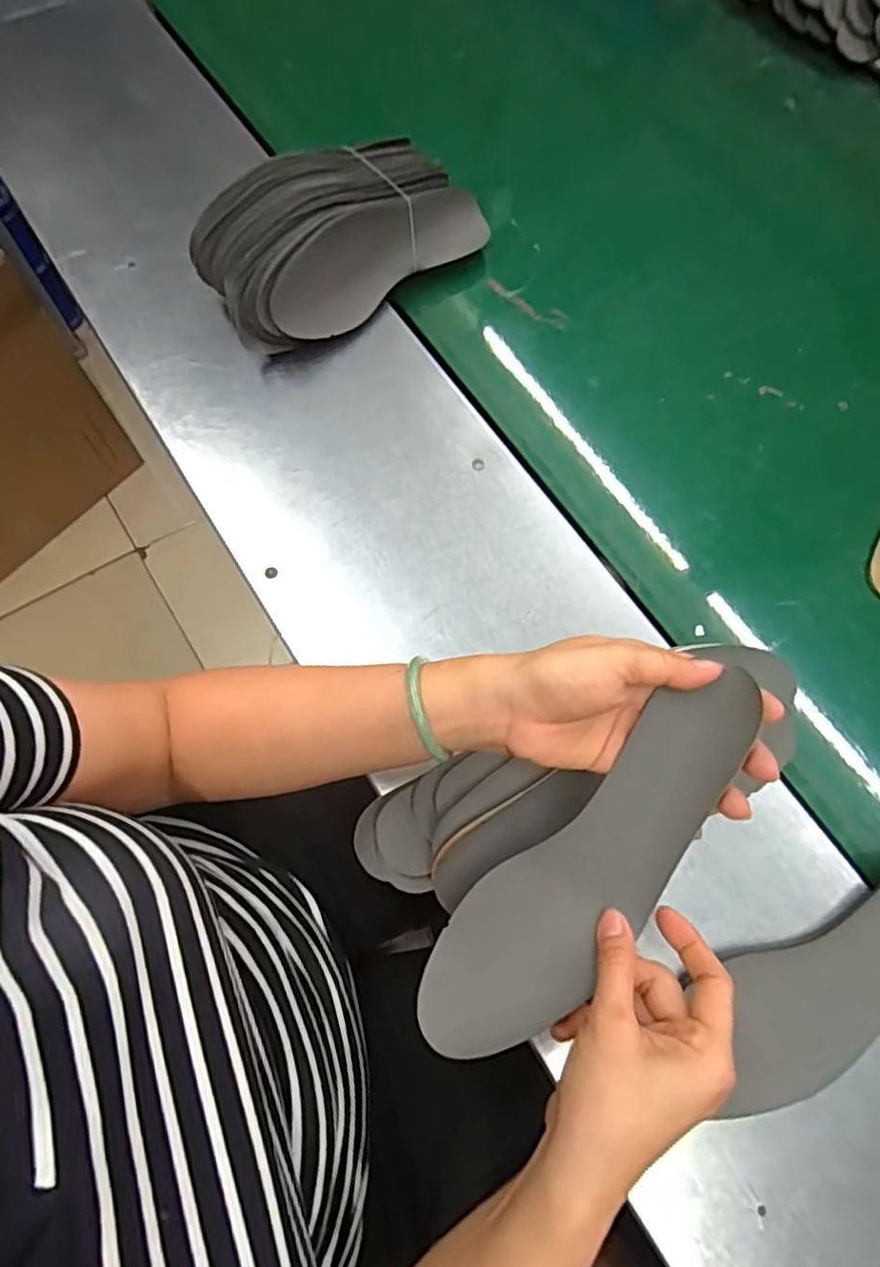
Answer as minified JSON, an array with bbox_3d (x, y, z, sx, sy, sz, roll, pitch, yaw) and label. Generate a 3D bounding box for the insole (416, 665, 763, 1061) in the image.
[{"bbox_3d":[0.085,0.126,0.344,0.071,0.030,0.243,41,91,15],"label":"insole"}]

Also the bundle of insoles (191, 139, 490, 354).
[{"bbox_3d":[-0.090,-0.364,0.577,0.127,0.084,0.272,43,74,13],"label":"bundle of insoles"}]

